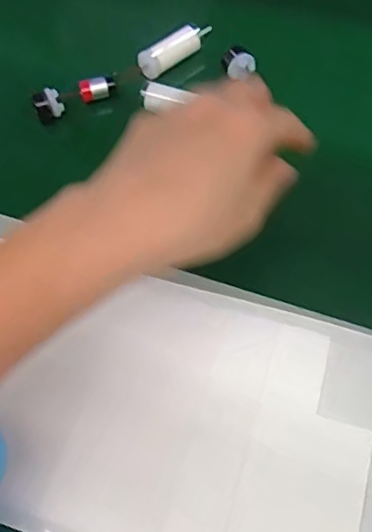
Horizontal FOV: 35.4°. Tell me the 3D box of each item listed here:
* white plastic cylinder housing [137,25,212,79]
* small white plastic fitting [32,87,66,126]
[{"bbox_3d":[-0.010,-0.169,0.452,0.060,0.017,0.021,-30,60,-18],"label":"white plastic cylinder housing"},{"bbox_3d":[-0.102,-0.120,0.431,0.022,0.025,0.013,-30,44,-2],"label":"small white plastic fitting"}]

